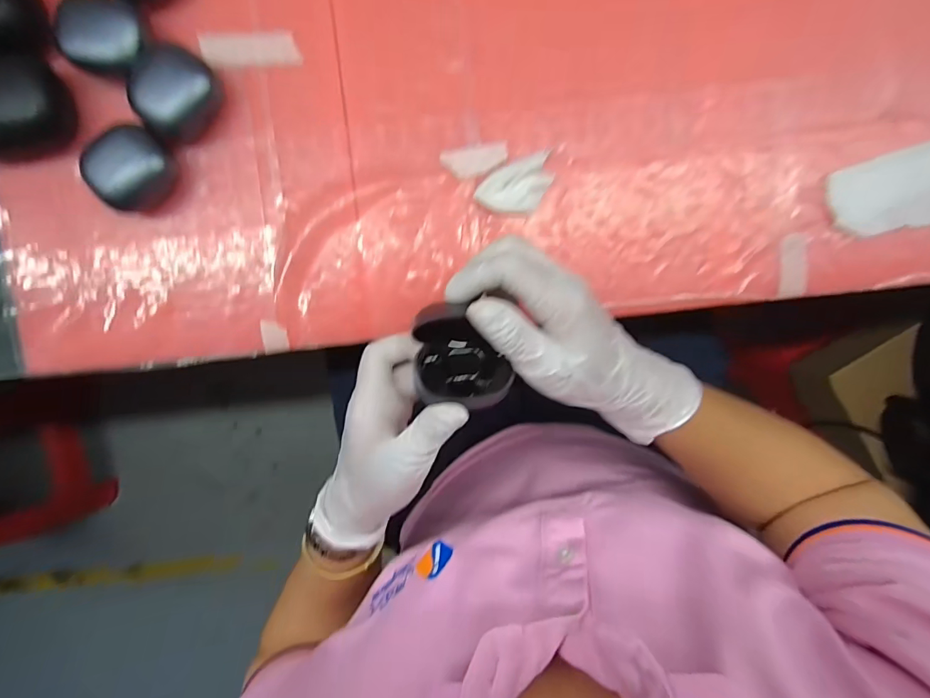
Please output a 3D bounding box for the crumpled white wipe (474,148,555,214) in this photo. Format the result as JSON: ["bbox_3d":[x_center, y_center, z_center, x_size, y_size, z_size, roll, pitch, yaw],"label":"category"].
[{"bbox_3d":[0.037,-0.115,0.322,0.054,0.015,0.035,-24,95,3],"label":"crumpled white wipe"}]

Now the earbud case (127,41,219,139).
[{"bbox_3d":[-0.200,-0.176,0.311,0.047,0.028,0.055,34,96,-3],"label":"earbud case"}]

